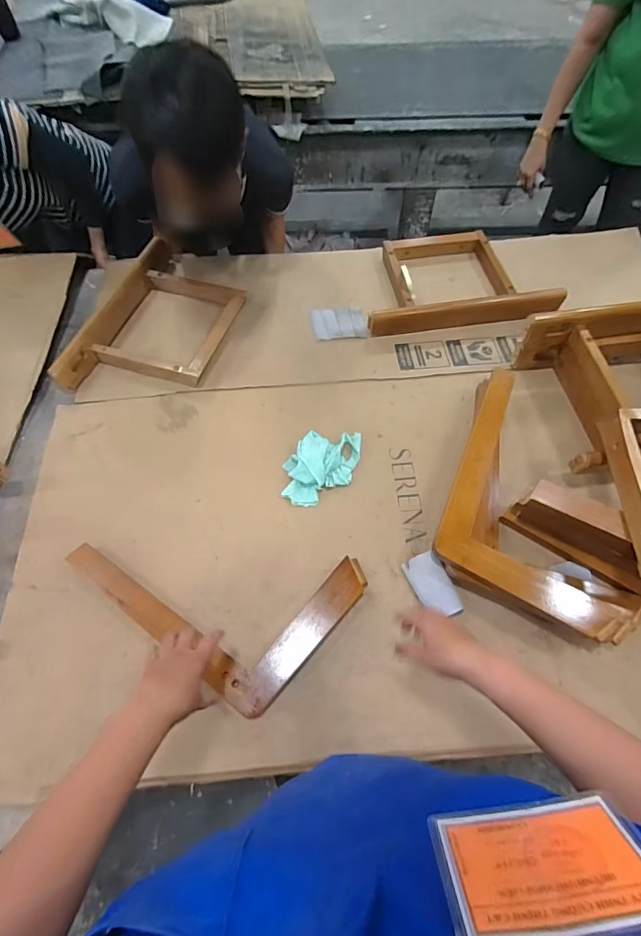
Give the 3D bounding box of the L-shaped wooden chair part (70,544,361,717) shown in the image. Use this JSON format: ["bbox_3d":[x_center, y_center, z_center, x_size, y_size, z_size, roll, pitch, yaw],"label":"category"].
[{"bbox_3d":[-0.196,0.266,0.741,0.527,0.042,0.254,6,69,4],"label":"L-shaped wooden chair part"}]

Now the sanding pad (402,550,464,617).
[{"bbox_3d":[0.207,0.218,0.784,0.069,0.010,0.118,-31,69,7],"label":"sanding pad"}]

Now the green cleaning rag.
[{"bbox_3d":[0.005,-0.008,0.888,0.162,0.044,0.169,1,62,2],"label":"green cleaning rag"}]

